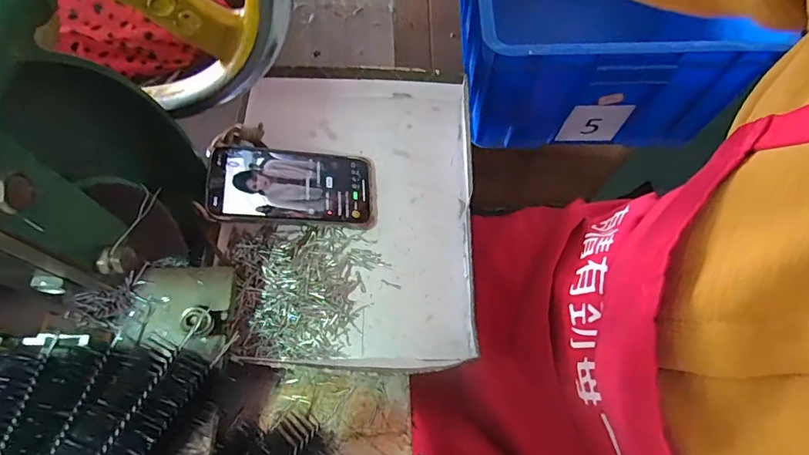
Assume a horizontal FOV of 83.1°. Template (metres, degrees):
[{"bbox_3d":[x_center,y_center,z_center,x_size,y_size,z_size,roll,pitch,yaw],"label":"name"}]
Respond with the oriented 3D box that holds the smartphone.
[{"bbox_3d":[-0.101,-0.039,0.426,0.149,0.011,0.074,3,65,-19],"label":"smartphone"}]

